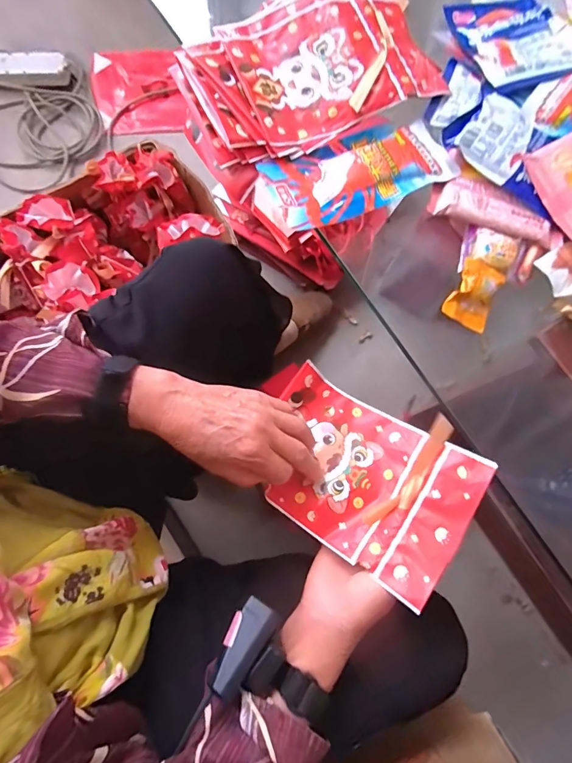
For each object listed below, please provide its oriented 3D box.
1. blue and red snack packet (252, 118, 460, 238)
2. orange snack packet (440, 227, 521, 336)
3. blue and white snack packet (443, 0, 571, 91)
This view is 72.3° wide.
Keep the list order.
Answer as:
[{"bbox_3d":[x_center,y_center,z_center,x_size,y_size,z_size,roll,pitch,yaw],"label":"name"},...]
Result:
[{"bbox_3d":[0.069,-0.221,0.413,0.209,0.014,0.096,-20,78,-10],"label":"blue and red snack packet"},{"bbox_3d":[0.197,-0.106,0.394,0.052,0.022,0.102,23,75,1],"label":"orange snack packet"},{"bbox_3d":[0.267,-0.409,0.465,0.115,0.014,0.172,-20,65,1],"label":"blue and white snack packet"}]

